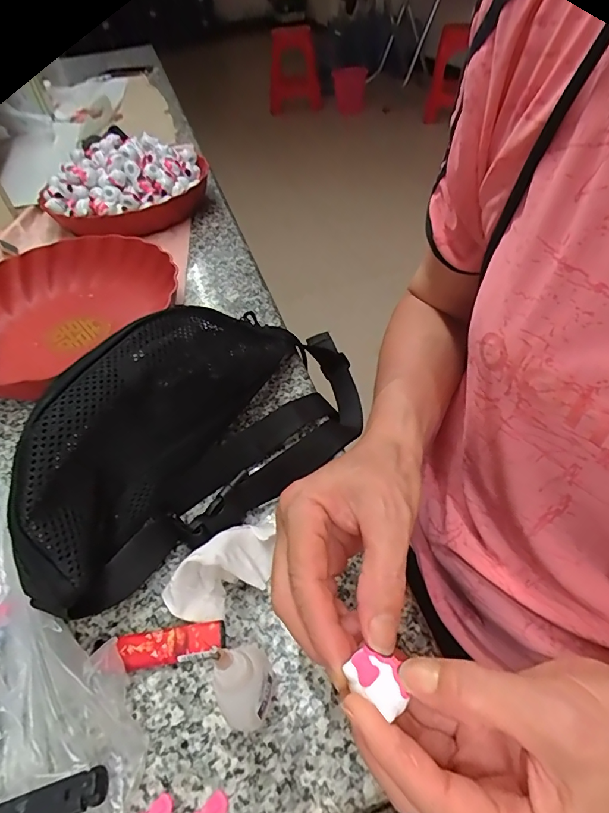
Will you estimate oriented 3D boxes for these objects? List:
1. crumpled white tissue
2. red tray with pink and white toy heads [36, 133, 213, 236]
[{"bbox_3d":[-0.048,0.102,0.276,0.036,0.038,0.075,33,57,31],"label":"crumpled white tissue"},{"bbox_3d":[-0.248,-0.325,0.646,0.189,0.087,0.232,33,57,31],"label":"red tray with pink and white toy heads"}]

